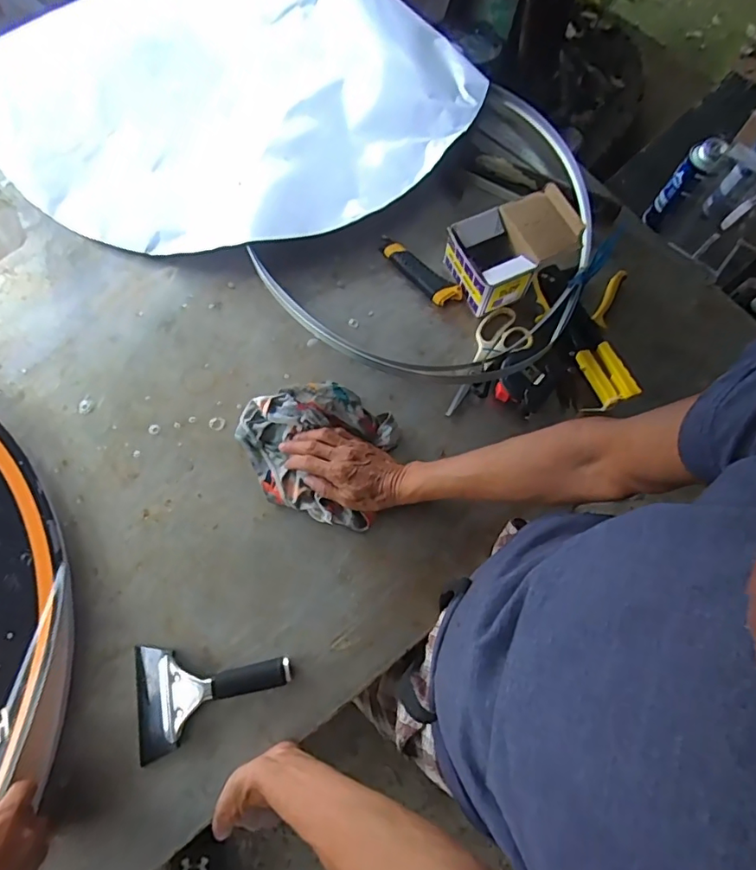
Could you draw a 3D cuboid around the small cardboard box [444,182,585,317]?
[{"bbox_3d":[0.200,-0.271,0.773,0.177,0.077,0.118,-28,76,-11],"label":"small cardboard box"}]

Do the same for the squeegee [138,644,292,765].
[{"bbox_3d":[-0.188,0.288,0.598,0.174,0.028,0.114,-10,73,-6],"label":"squeegee"}]

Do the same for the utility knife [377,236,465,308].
[{"bbox_3d":[0.062,-0.251,0.799,0.039,0.019,0.150,-43,79,-14],"label":"utility knife"}]

